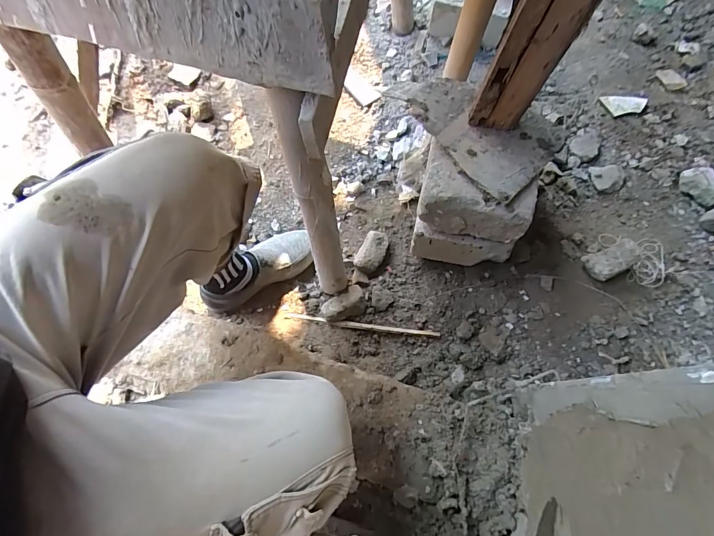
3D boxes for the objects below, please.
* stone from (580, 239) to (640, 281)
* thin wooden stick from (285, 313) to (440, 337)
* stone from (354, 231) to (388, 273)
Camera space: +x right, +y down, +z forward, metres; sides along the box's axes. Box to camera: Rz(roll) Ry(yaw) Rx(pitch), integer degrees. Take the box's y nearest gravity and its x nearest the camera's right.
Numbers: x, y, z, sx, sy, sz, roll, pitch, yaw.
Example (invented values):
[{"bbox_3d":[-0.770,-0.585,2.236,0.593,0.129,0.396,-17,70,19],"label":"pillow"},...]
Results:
[{"bbox_3d":[0.537,-0.015,0.805,0.100,0.054,0.061,-20,72,-8],"label":"stone"},{"bbox_3d":[0.011,0.123,0.816,0.326,0.015,0.014,7,70,2],"label":"thin wooden stick"},{"bbox_3d":[0.036,-0.038,0.872,0.055,0.033,0.099,25,72,8],"label":"stone"}]

